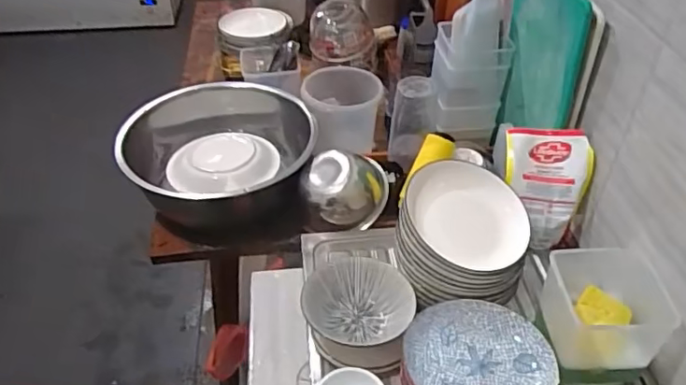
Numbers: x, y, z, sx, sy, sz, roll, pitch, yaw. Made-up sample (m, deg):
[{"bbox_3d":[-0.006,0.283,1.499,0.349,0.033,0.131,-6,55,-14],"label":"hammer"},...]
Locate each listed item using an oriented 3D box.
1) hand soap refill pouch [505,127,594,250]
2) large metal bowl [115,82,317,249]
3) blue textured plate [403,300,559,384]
[{"bbox_3d":[0.346,-0.007,0.972,0.133,0.203,0.046,2,3,21],"label":"hand soap refill pouch"},{"bbox_3d":[-0.241,-0.087,1.175,0.354,0.159,0.414,1,41,1],"label":"large metal bowl"},{"bbox_3d":[0.187,0.225,0.773,0.190,0.026,0.183,0,41,0],"label":"blue textured plate"}]

